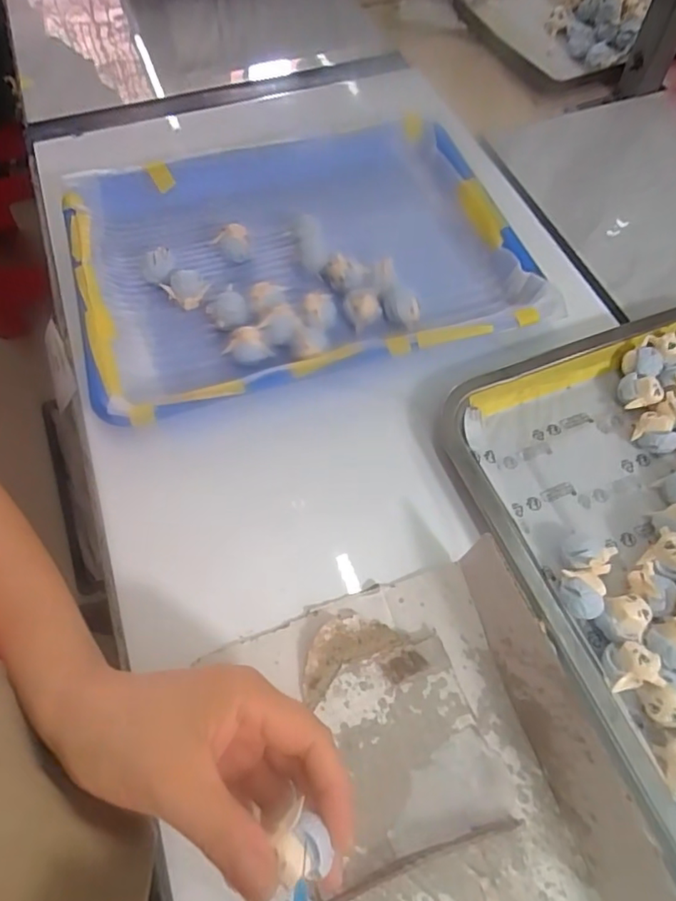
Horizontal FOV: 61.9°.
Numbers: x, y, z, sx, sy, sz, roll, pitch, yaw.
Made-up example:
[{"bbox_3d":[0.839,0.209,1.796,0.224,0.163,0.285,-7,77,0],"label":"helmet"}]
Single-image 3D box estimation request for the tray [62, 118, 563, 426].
[{"bbox_3d":[-0.032,-0.153,0.445,0.325,0.040,0.243,-16,61,-9],"label":"tray"}]

